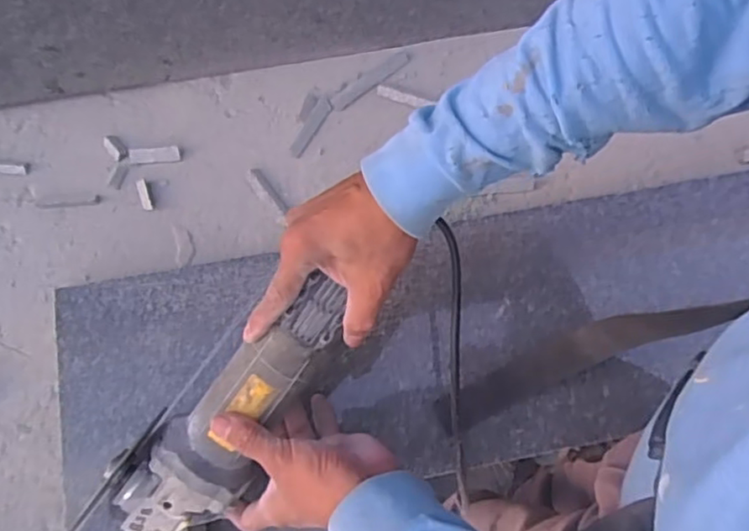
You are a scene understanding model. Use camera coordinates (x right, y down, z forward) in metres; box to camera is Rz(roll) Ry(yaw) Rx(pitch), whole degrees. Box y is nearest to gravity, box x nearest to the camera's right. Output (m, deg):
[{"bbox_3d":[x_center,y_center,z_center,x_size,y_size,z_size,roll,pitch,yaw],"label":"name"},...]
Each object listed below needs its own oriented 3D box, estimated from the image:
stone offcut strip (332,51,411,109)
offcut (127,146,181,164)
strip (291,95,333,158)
[{"bbox_3d":[-0.005,-0.194,0.644,0.095,0.006,0.019,-38,76,-13],"label":"stone offcut strip"},{"bbox_3d":[-0.219,-0.110,0.615,0.051,0.006,0.016,-3,71,-3],"label":"offcut"},{"bbox_3d":[-0.064,-0.141,0.631,0.016,0.005,0.070,27,72,8],"label":"strip"}]

